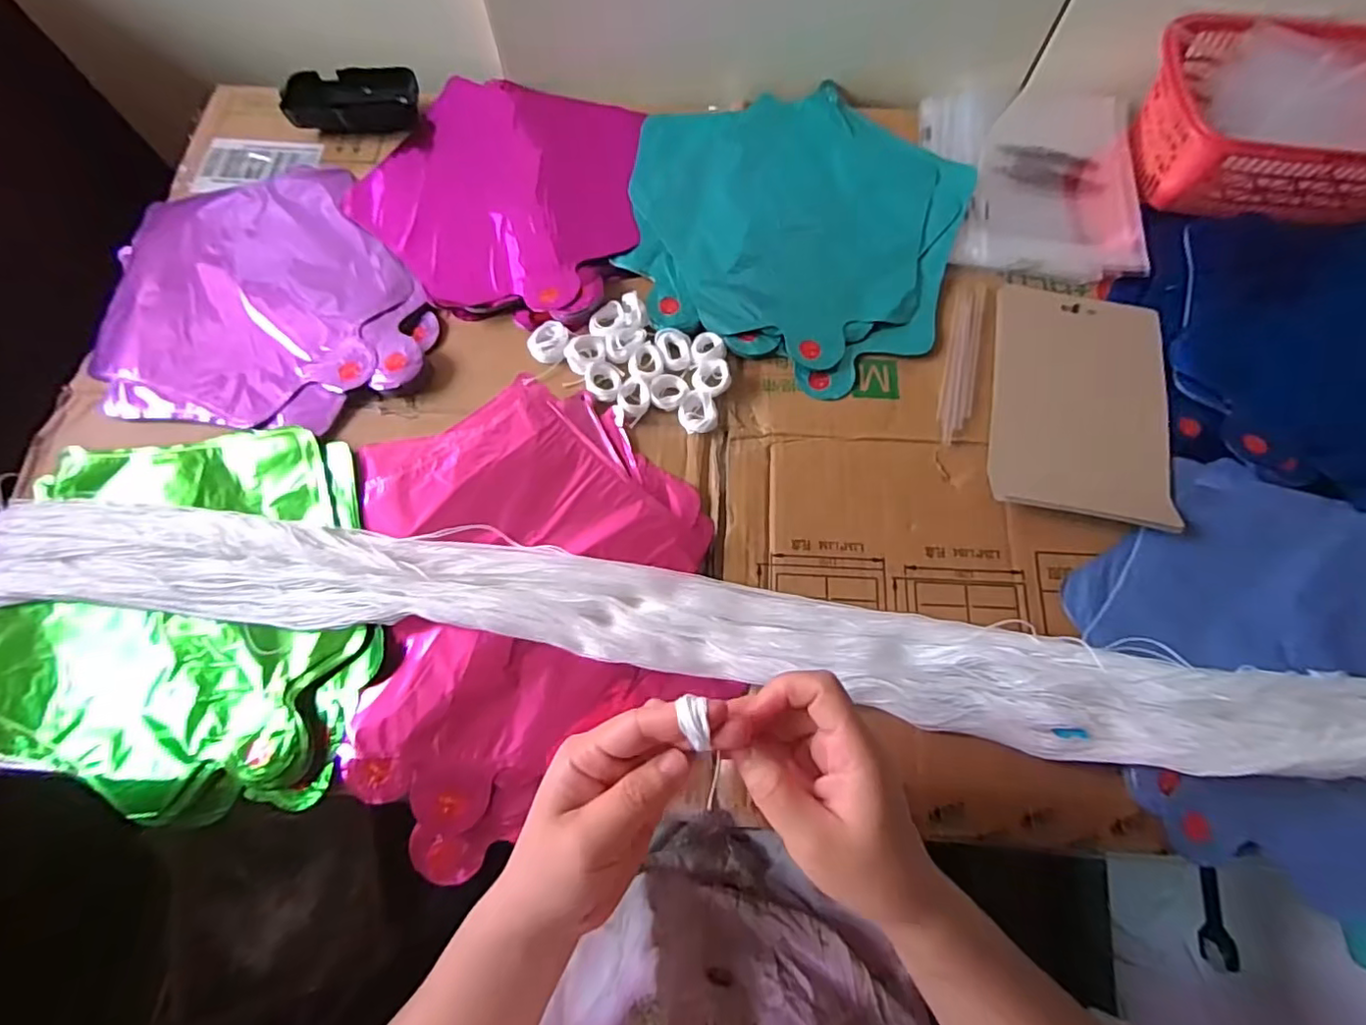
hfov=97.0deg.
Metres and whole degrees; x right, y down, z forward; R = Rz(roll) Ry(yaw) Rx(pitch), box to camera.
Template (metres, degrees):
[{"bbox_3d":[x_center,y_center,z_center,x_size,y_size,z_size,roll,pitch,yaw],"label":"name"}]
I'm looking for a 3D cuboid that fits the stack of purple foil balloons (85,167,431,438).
[{"bbox_3d":[-0.326,-0.166,0.463,0.233,0.026,0.251,-21,74,-8],"label":"stack of purple foil balloons"}]

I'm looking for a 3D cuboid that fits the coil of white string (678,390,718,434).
[{"bbox_3d":[0.010,-0.071,0.420,0.027,0.009,0.029,0,72,-1],"label":"coil of white string"}]

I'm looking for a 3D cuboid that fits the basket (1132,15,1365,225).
[{"bbox_3d":[0.473,-0.302,0.472,0.220,0.063,0.142,4,72,0],"label":"basket"}]

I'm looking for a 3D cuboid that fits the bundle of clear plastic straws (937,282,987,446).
[{"bbox_3d":[0.203,-0.112,0.439,0.023,0.004,0.138,14,72,4],"label":"bundle of clear plastic straws"}]

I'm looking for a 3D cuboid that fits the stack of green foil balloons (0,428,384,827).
[{"bbox_3d":[-0.318,0.063,0.378,0.255,0.023,0.238,-6,72,-3],"label":"stack of green foil balloons"}]

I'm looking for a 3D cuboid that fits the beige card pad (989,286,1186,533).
[{"bbox_3d":[0.278,-0.080,0.423,0.115,0.014,0.174,12,72,3],"label":"beige card pad"}]

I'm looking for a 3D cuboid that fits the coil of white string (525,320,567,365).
[{"bbox_3d":[-0.099,-0.126,0.443,0.029,0.009,0.032,8,72,2],"label":"coil of white string"}]

